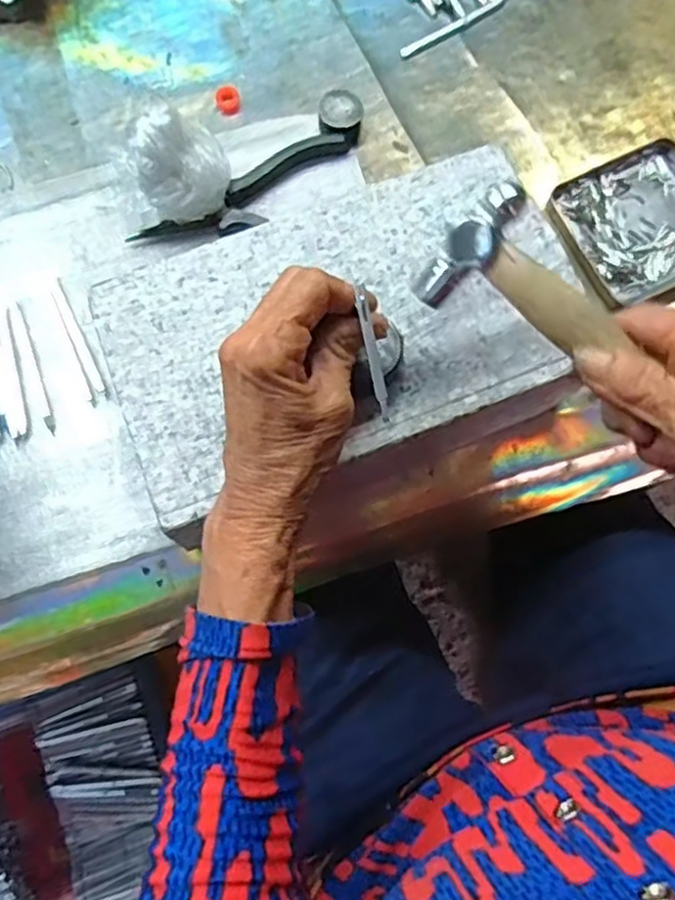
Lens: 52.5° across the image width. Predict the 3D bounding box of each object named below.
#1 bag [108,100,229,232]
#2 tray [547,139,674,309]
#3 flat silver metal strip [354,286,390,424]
[{"bbox_3d":[-0.105,-0.173,0.430,0.071,0.067,0.053,-13,74,-3],"label":"bag"},{"bbox_3d":[0.201,-0.151,0.454,0.102,0.014,0.097,-28,77,-6],"label":"tray"},{"bbox_3d":[0.015,-0.041,0.291,0.006,0.004,0.059,-12,94,-5],"label":"flat silver metal strip"}]

